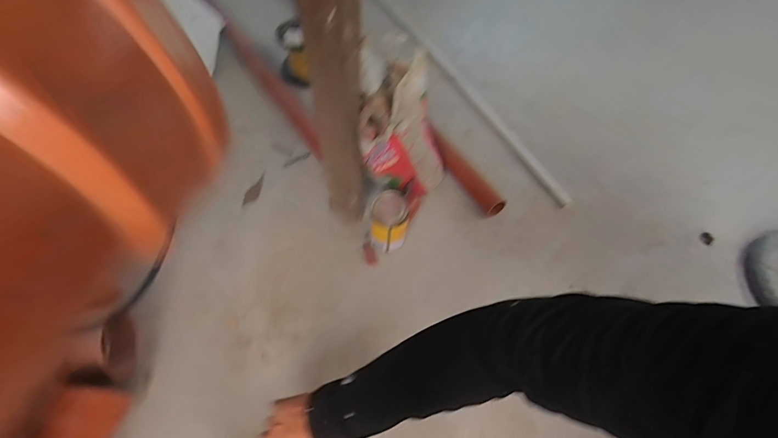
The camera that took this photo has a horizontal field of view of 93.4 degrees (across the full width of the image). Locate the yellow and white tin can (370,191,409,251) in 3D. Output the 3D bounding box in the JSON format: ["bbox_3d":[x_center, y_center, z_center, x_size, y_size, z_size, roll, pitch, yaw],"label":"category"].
[{"bbox_3d":[0.001,0.008,0.812,0.076,0.124,0.078,2,52,-3],"label":"yellow and white tin can"}]

